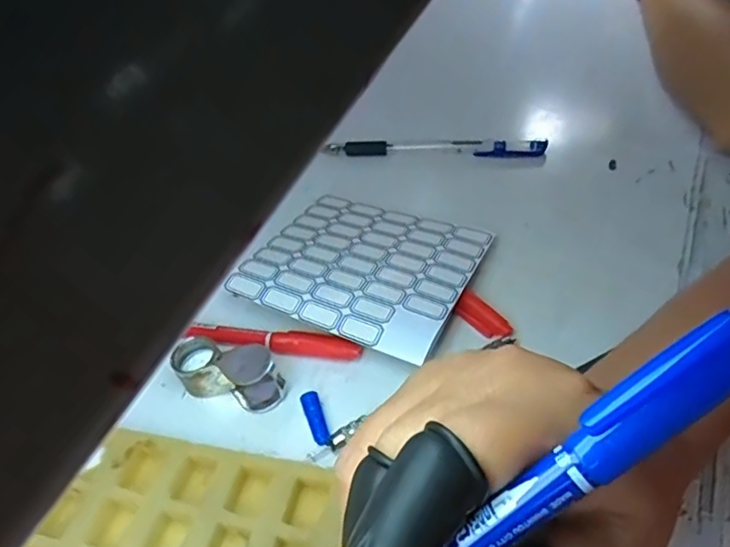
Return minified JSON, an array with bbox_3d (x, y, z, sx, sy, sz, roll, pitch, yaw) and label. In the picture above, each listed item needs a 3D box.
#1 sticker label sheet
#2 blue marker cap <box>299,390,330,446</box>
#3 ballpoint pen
[{"bbox_3d":[-0.001,-0.005,0.345,0.118,0.018,0.105,17,52,23],"label":"sticker label sheet"},{"bbox_3d":[-0.024,0.070,0.290,0.009,0.008,0.028,-16,47,-6],"label":"blue marker cap"},{"bbox_3d":[0.049,-0.090,0.431,0.154,0.010,0.018,-1,47,8],"label":"ballpoint pen"}]

